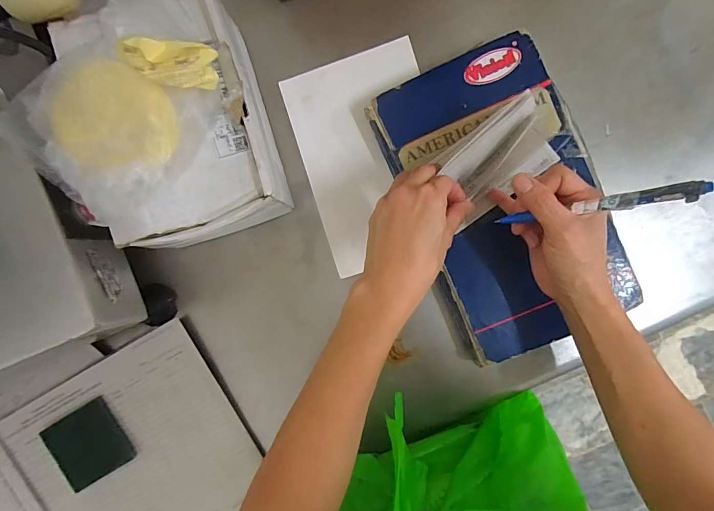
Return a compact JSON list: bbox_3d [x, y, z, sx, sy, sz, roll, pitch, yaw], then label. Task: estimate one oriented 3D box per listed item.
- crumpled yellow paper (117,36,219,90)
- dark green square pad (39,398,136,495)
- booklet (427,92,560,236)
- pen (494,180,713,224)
[{"bbox_3d":[-0.136,-0.140,0.286,0.067,0.041,0.027,12,91,3],"label":"crumpled yellow paper"},{"bbox_3d":[-0.287,0.202,0.418,0.084,0.008,0.075,-31,89,6],"label":"dark green square pad"},{"bbox_3d":[0.123,-0.083,0.335,0.093,0.059,0.069,-37,89,6],"label":"booklet"},{"bbox_3d":[0.172,-0.035,0.286,0.134,0.006,0.012,-9,92,27],"label":"pen"}]

